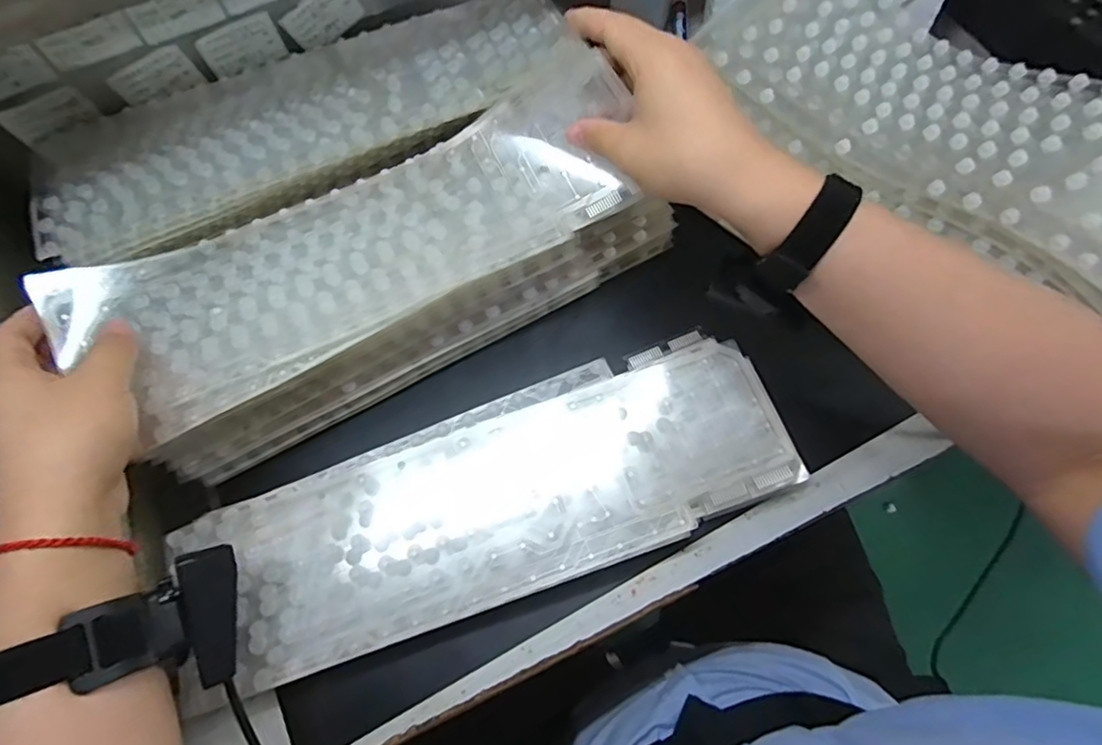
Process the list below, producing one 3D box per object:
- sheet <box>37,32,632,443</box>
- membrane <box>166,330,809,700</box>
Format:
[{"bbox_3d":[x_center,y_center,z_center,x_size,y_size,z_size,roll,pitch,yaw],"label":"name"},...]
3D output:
[{"bbox_3d":[-0.128,-0.088,0.366,0.372,0.051,0.123,-26,67,-4],"label":"sheet"},{"bbox_3d":[-0.029,0.079,0.377,0.372,0.011,0.127,-20,67,-6],"label":"membrane"}]

